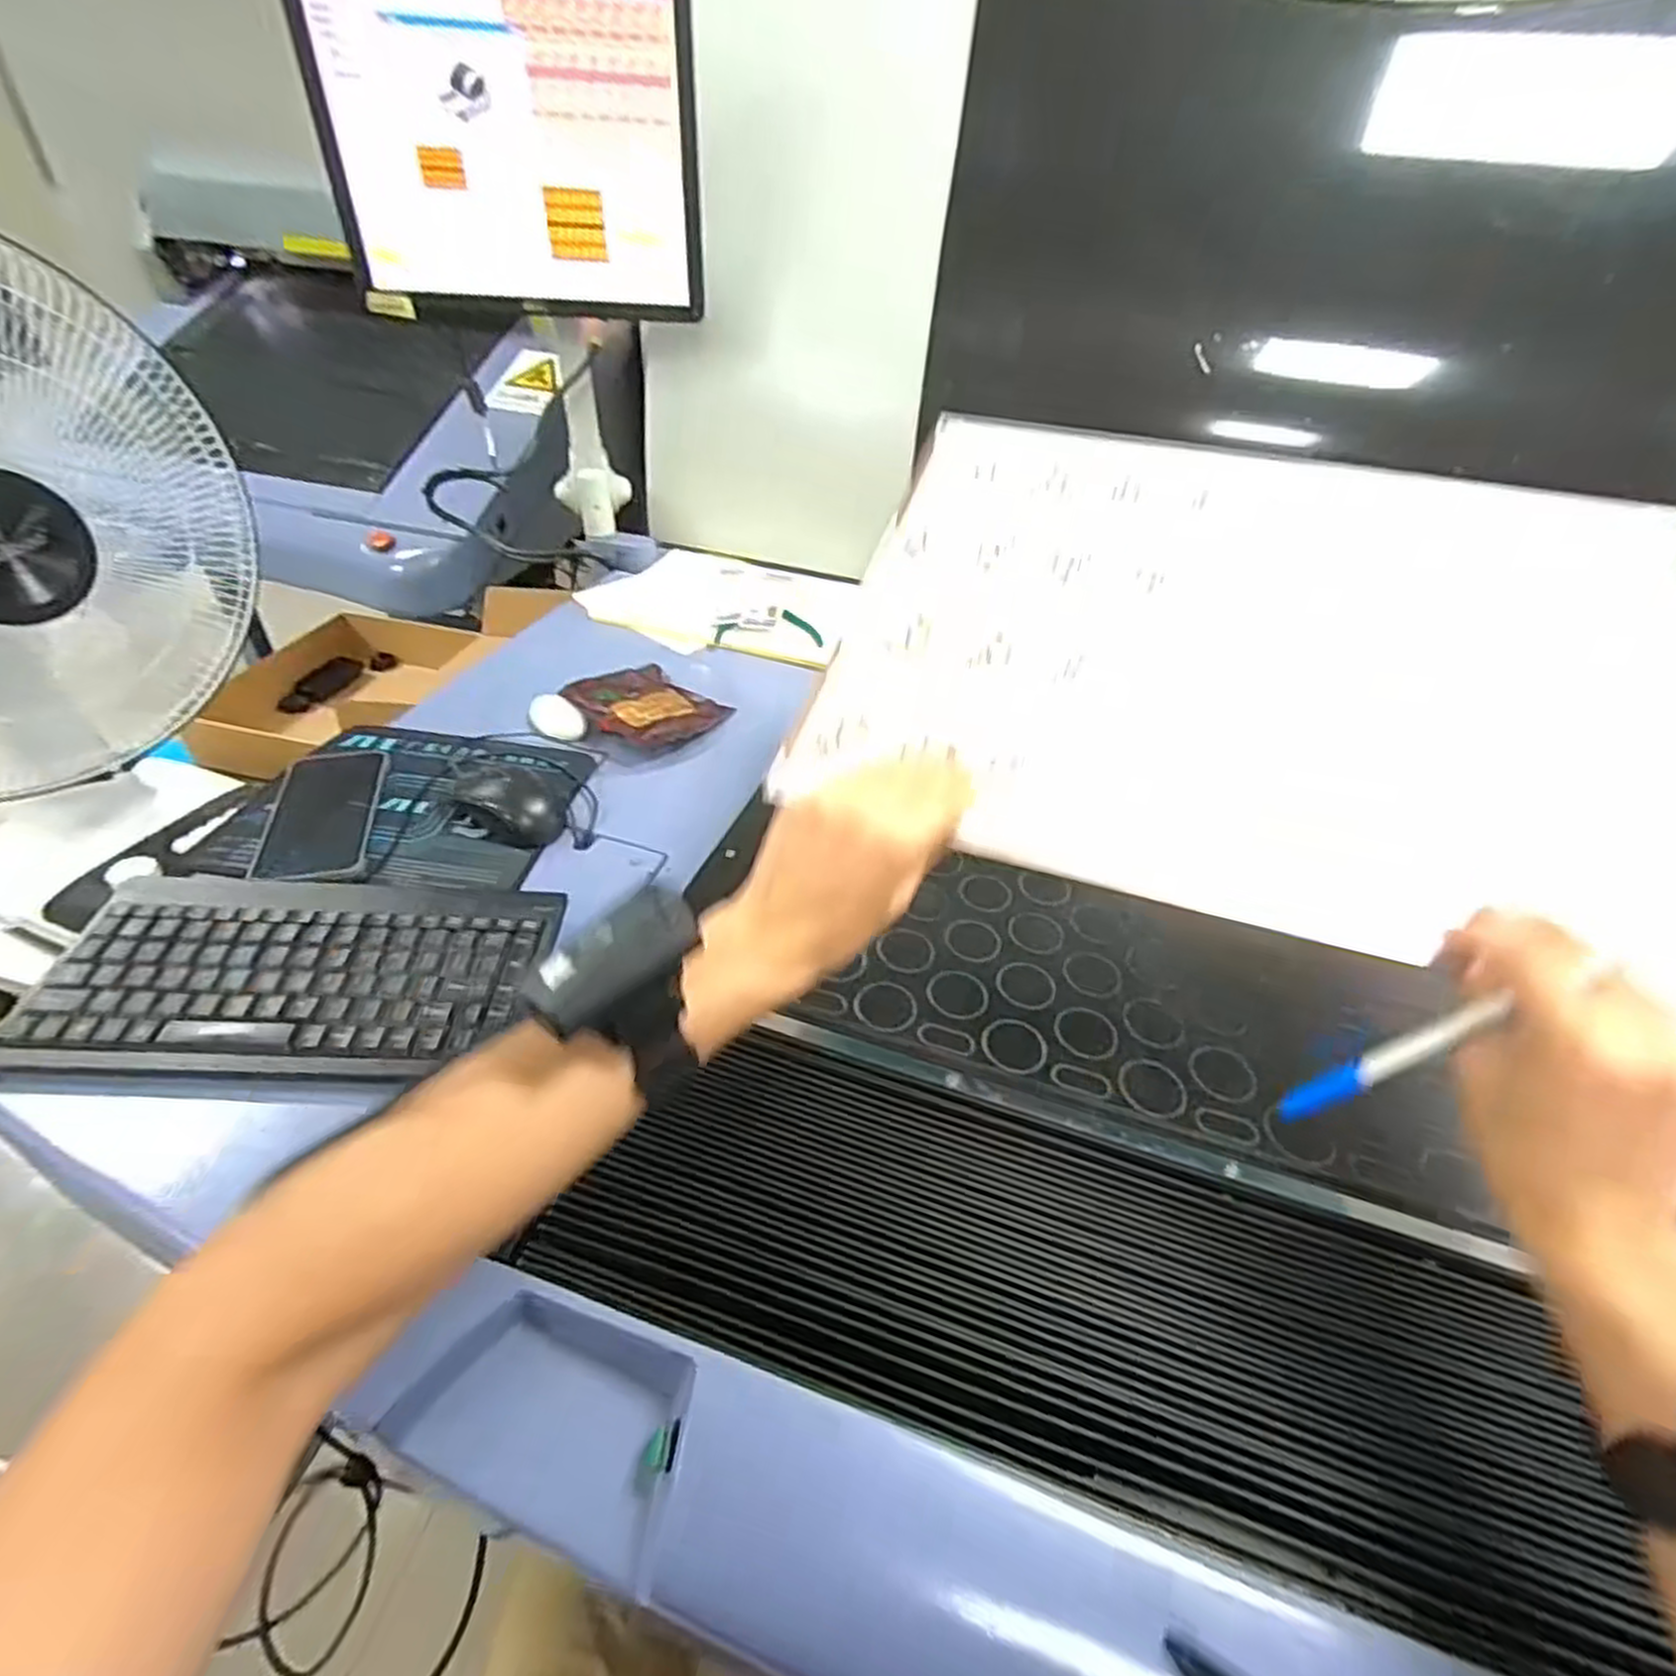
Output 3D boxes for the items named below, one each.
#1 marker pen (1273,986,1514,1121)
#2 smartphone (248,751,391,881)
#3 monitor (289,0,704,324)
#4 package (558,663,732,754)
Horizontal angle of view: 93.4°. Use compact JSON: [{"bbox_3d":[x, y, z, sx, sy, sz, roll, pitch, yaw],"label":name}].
[{"bbox_3d":[0.261,0.108,0.380,0.009,0.118,0.014,30,42,-3],"label":"marker pen"},{"bbox_3d":[-0.409,-0.021,0.629,0.076,0.009,0.164,-8,42,-15],"label":"smartphone"},{"bbox_3d":[-0.335,-0.716,0.810,0.373,0.299,0.045,1,40,-6],"label":"monitor"},{"bbox_3d":[-0.199,-0.142,0.830,0.159,0.021,0.117,30,46,26],"label":"package"}]

